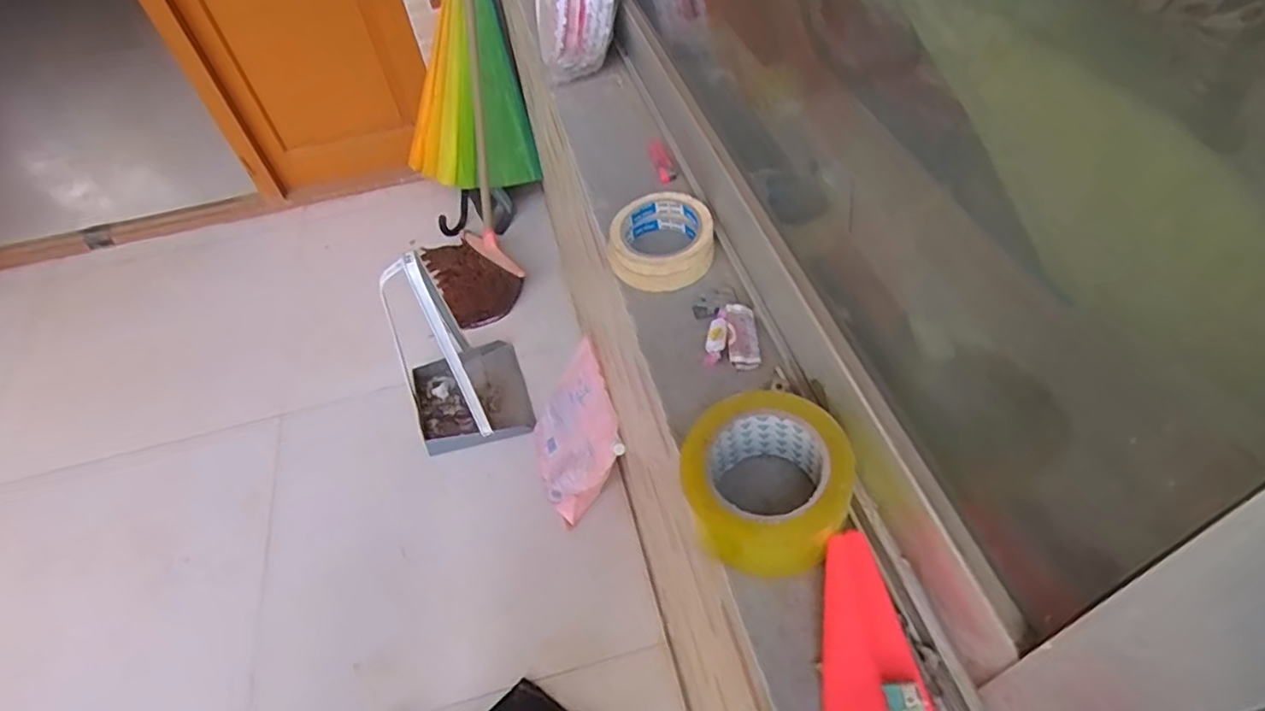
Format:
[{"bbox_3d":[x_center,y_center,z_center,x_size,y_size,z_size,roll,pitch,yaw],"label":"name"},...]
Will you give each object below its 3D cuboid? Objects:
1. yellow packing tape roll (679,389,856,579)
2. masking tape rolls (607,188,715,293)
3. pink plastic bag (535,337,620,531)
[{"bbox_3d":[0.090,0.086,0.441,0.110,0.077,0.101,-3,51,4],"label":"yellow packing tape roll"},{"bbox_3d":[0.028,-0.114,0.645,0.102,0.036,0.107,-3,51,3],"label":"masking tape rolls"},{"bbox_3d":[-0.121,0.172,1.368,0.063,0.362,0.254,-1,53,-35],"label":"pink plastic bag"}]

